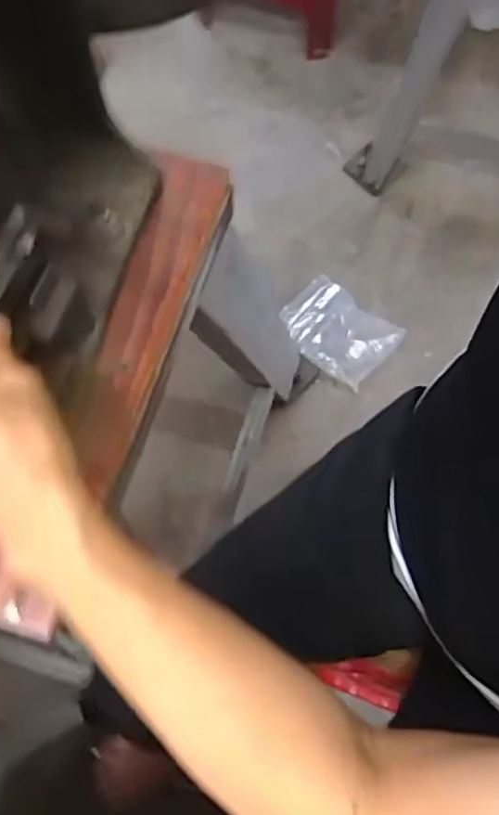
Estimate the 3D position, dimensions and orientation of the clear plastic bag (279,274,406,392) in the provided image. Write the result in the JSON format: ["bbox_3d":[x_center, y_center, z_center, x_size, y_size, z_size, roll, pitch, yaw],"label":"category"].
[{"bbox_3d":[0.174,-0.154,1.206,0.214,0.016,0.165,39,75,12],"label":"clear plastic bag"}]

